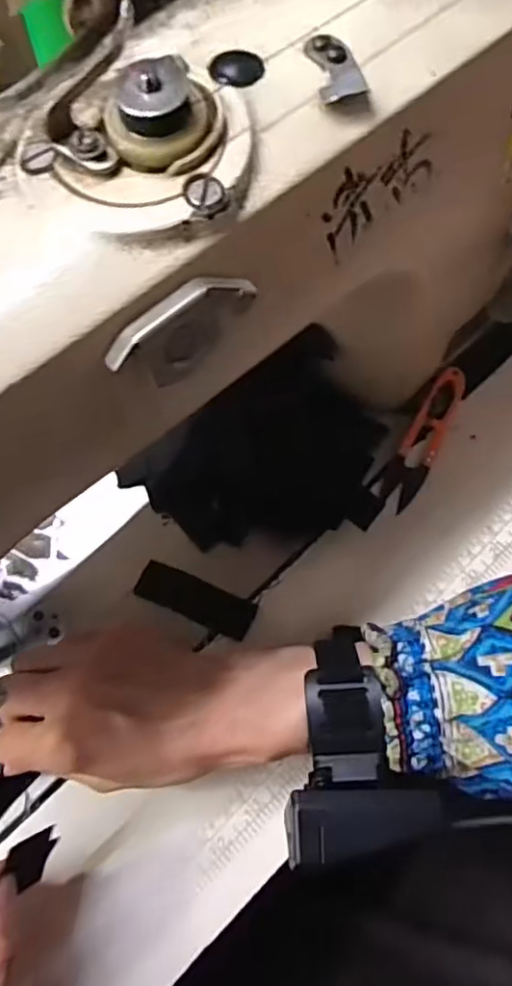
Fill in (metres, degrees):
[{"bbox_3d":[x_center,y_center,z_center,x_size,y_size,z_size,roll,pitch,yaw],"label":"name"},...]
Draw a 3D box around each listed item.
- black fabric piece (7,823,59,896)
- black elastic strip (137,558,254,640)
[{"bbox_3d":[-0.103,0.169,0.301,0.005,0.022,0.027,9,86,40],"label":"black fabric piece"},{"bbox_3d":[-0.035,0.063,0.387,0.069,0.006,0.023,22,71,10],"label":"black elastic strip"}]

